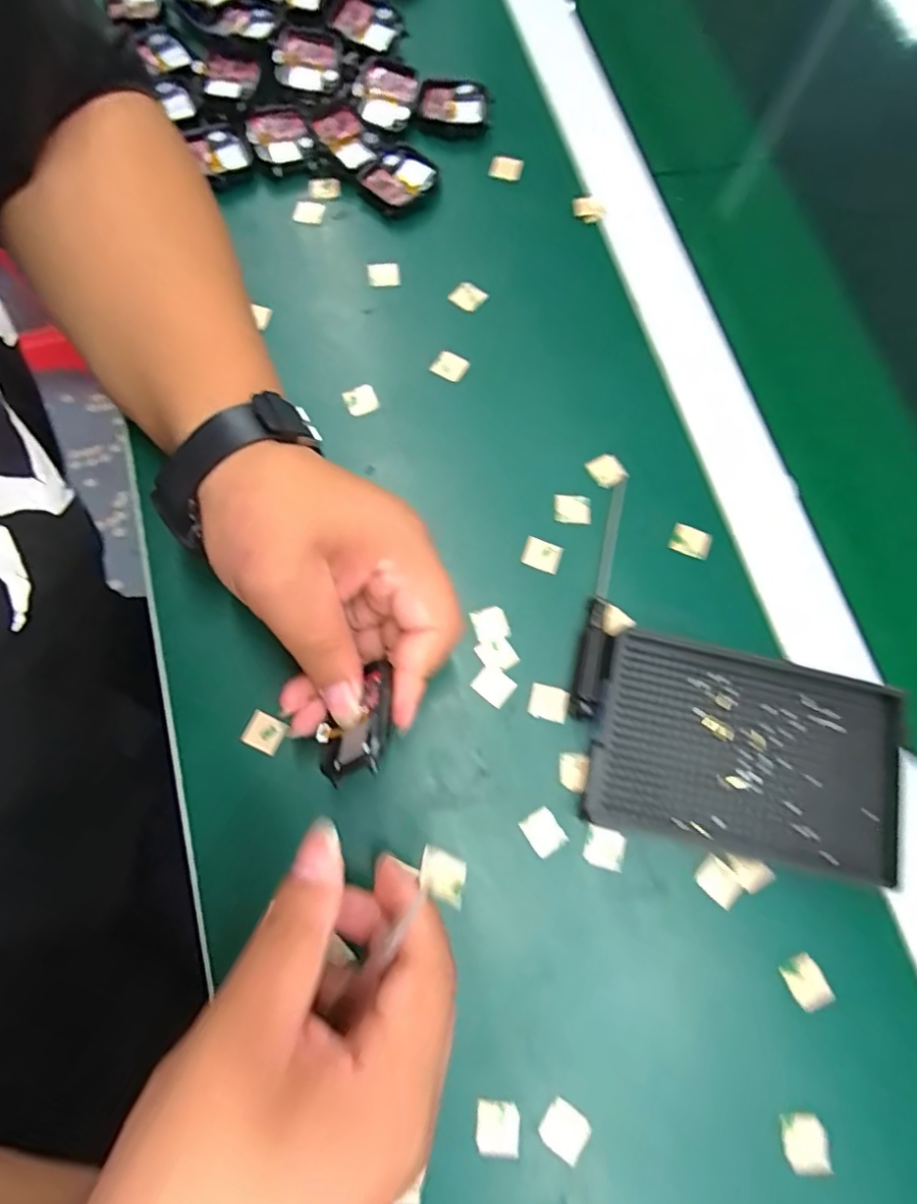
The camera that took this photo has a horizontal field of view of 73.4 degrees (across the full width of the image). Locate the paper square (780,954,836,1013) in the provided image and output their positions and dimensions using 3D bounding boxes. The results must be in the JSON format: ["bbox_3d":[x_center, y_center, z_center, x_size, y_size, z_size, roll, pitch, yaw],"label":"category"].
[{"bbox_3d":[0.153,0.167,0.269,0.016,0.004,0.021,-28,76,-8],"label":"paper square"}]

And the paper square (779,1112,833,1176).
[{"bbox_3d":[0.143,0.223,0.253,0.017,0.005,0.020,-6,74,-2],"label":"paper square"}]

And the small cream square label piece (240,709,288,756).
[{"bbox_3d":[-0.091,0.061,0.286,0.018,0.004,0.016,25,75,6],"label":"small cream square label piece"}]

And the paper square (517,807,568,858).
[{"bbox_3d":[0.039,0.106,0.281,0.015,0.004,0.018,-34,77,-10],"label":"paper square"}]

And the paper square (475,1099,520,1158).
[{"bbox_3d":[0.016,0.214,0.249,0.017,0.004,0.018,5,70,0],"label":"paper square"}]

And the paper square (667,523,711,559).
[{"bbox_3d":[0.123,-0.032,0.326,0.021,0.004,0.015,23,87,5],"label":"paper square"}]

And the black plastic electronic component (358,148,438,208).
[{"bbox_3d":[-0.036,-0.259,0.376,0.037,0.008,0.038,-40,78,-11],"label":"black plastic electronic component"}]

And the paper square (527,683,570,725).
[{"bbox_3d":[0.044,0.049,0.296,0.019,0.004,0.016,13,74,3],"label":"paper square"}]

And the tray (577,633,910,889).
[{"bbox_3d":[0.133,0.071,0.285,0.138,0.019,0.089,12,74,3],"label":"tray"}]

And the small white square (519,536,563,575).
[{"bbox_3d":[0.043,-0.024,0.319,0.019,0.004,0.015,22,75,6],"label":"small white square"}]

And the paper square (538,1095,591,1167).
[{"bbox_3d":[0.043,0.215,0.249,0.018,0.004,0.016,35,77,9],"label":"paper square"}]

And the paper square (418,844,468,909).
[{"bbox_3d":[-0.005,0.090,0.203,0.017,0.004,0.017,20,105,19],"label":"paper square"}]

